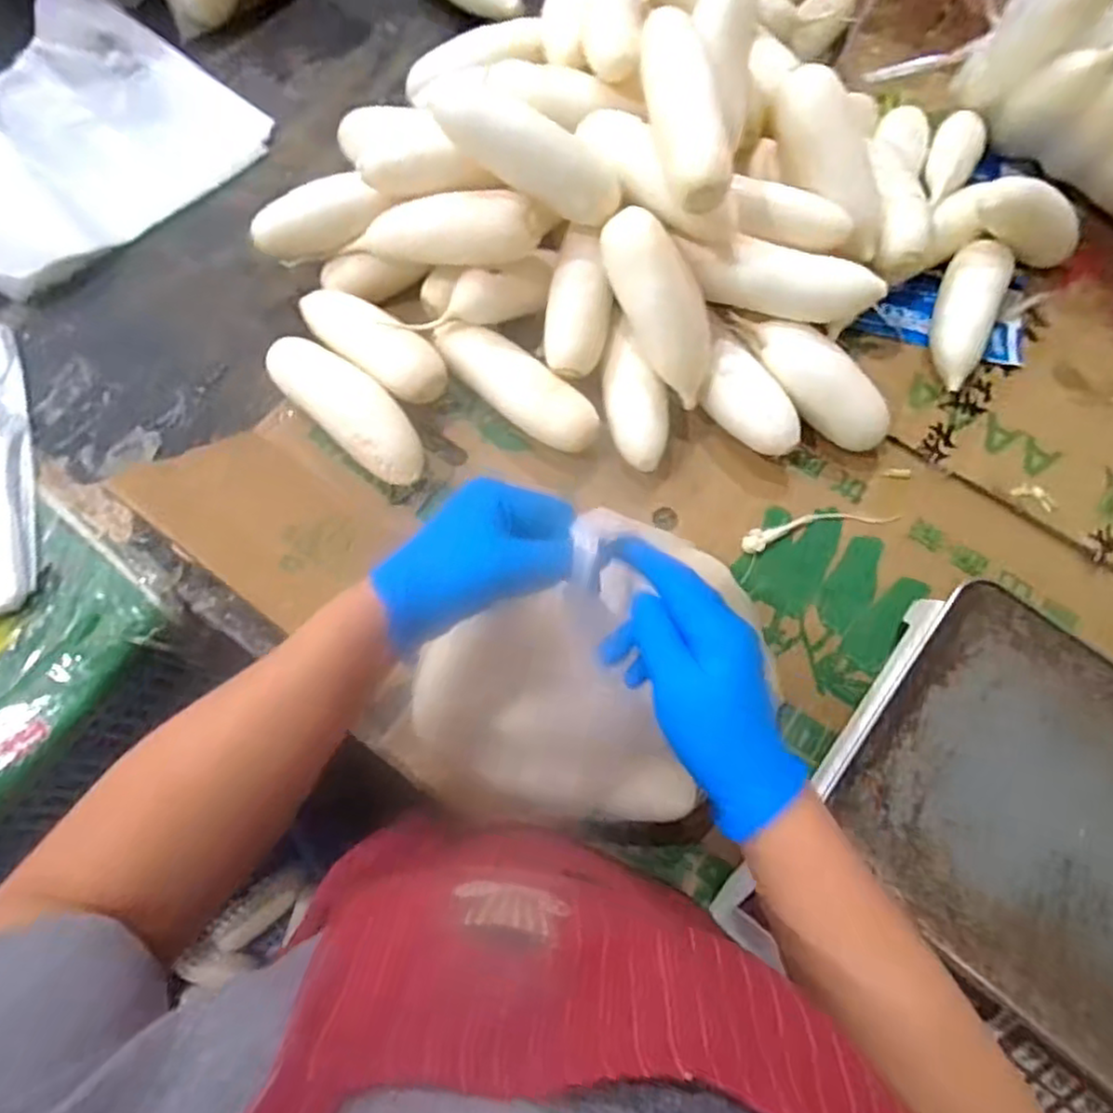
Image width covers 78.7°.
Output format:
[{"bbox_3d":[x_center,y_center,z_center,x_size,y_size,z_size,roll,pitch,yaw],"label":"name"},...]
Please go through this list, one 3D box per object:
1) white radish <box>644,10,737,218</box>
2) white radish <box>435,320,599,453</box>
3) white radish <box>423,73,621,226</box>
[{"bbox_3d":[0.107,-0.361,0.547,0.062,0.055,0.201,-6,71,-2],"label":"white radish"},{"bbox_3d":[-0.041,-0.158,0.650,0.179,0.056,0.058,38,75,12],"label":"white radish"},{"bbox_3d":[-0.021,-0.322,0.543,0.164,0.056,0.042,23,71,-20],"label":"white radish"}]

